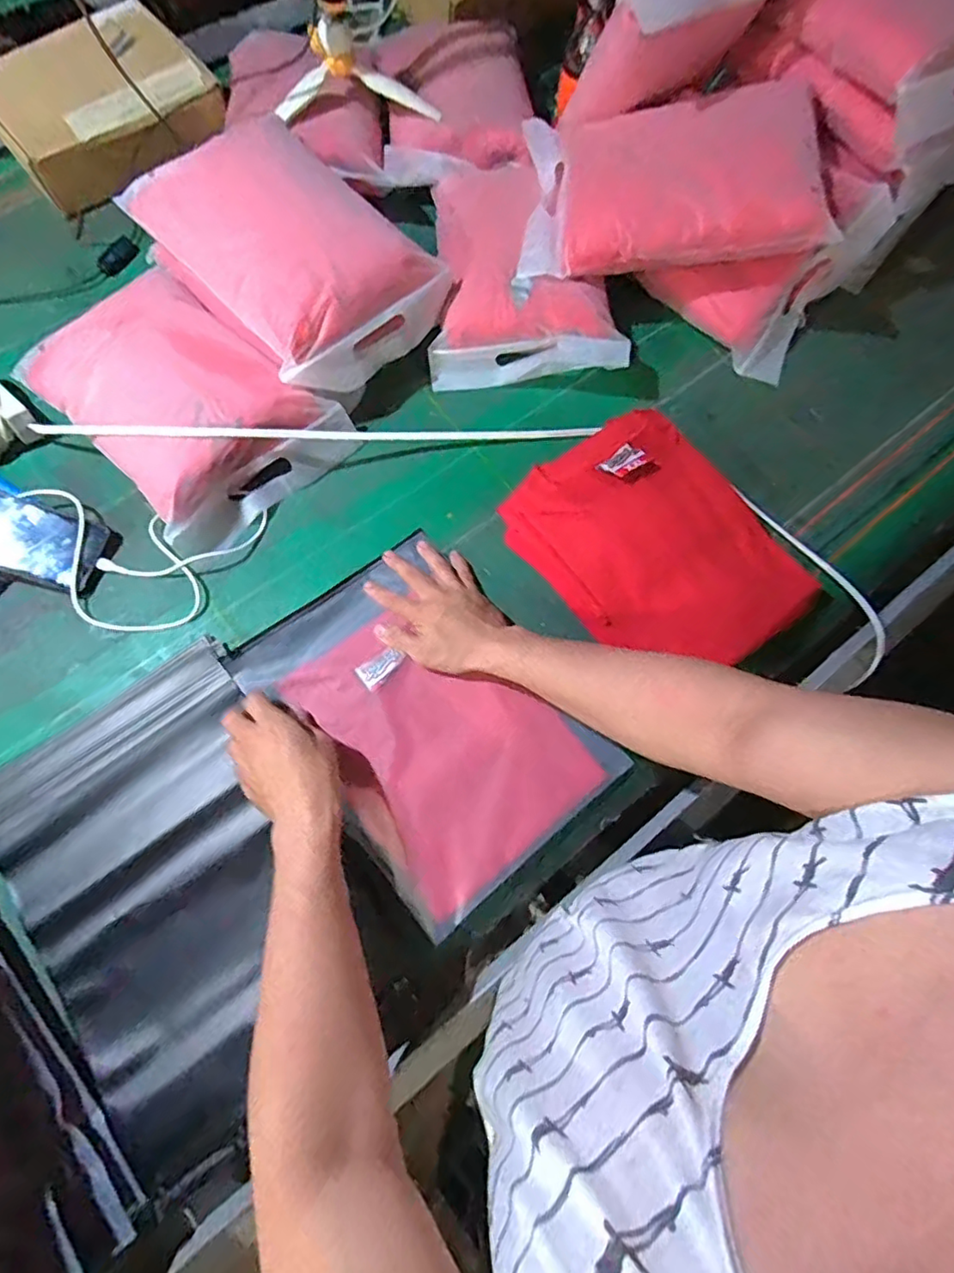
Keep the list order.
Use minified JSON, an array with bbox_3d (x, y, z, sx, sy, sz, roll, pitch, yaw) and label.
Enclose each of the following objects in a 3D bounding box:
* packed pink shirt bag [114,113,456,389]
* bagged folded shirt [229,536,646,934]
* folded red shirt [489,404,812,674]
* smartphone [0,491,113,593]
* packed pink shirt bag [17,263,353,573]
[{"bbox_3d":[-0.199,-0.438,0.652,0.235,0.116,0.285,-41,78,-14],"label":"packed pink shirt bag"},{"bbox_3d":[-0.056,0.079,0.587,0.234,0.026,0.337,-39,80,-11],"label":"bagged folded shirt"},{"bbox_3d":[0.198,-0.095,0.619,0.235,0.055,0.289,-37,77,-13],"label":"folded red shirt"},{"bbox_3d":[-0.482,-0.106,0.615,0.160,0.009,0.078,20,75,-11],"label":"smartphone"},{"bbox_3d":[-0.325,-0.270,0.653,0.236,0.084,0.311,-42,78,-14],"label":"packed pink shirt bag"}]

